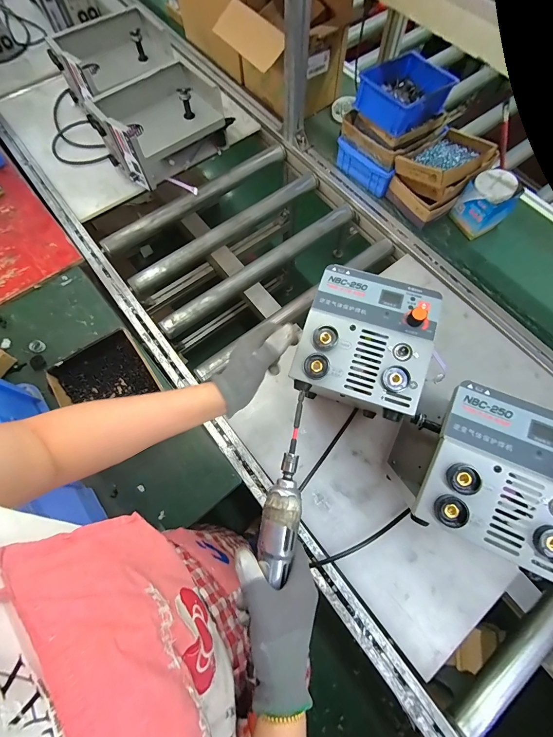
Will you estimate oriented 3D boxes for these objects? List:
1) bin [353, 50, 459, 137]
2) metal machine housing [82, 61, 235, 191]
[{"bbox_3d":[0.293,-0.642,0.745,0.203,0.065,0.171,-40,76,-13],"label":"bin"},{"bbox_3d":[-0.298,-0.638,0.857,0.306,0.163,0.196,-40,75,-13],"label":"metal machine housing"}]

